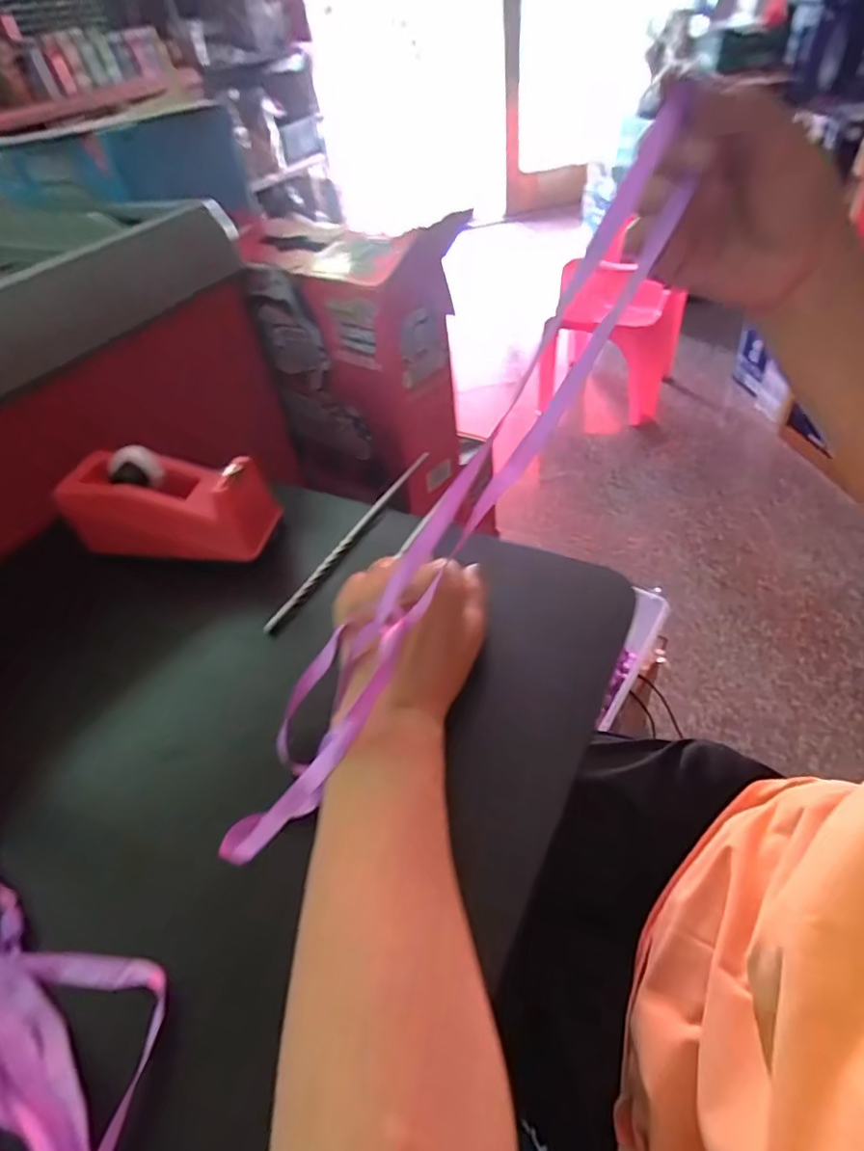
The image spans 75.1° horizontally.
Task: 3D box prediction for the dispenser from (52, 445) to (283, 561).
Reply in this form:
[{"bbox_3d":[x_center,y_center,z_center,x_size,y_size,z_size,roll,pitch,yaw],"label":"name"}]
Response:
[{"bbox_3d":[-0.203,-0.058,0.436,0.152,0.063,0.069,-1,46,8],"label":"dispenser"}]

